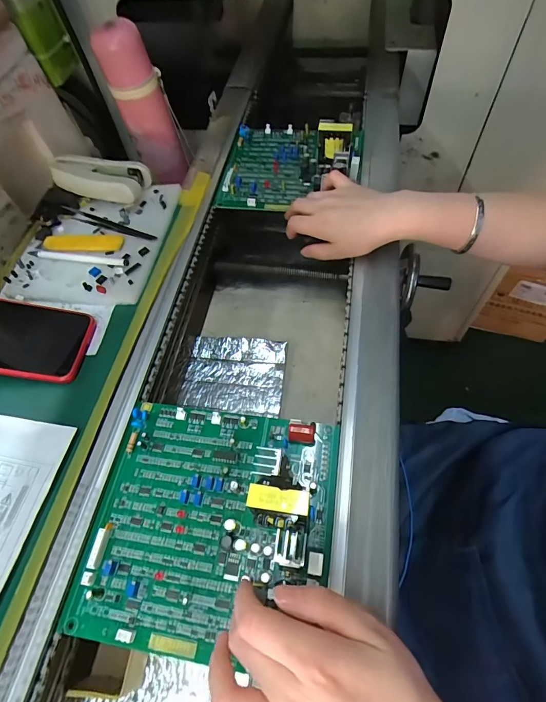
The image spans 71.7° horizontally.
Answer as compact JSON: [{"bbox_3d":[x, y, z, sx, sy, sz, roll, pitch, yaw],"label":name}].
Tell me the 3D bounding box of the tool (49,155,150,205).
[{"bbox_3d":[-0.212,-0.209,0.464,0.113,0.036,0.043,12,61,5],"label":"tool"}]

